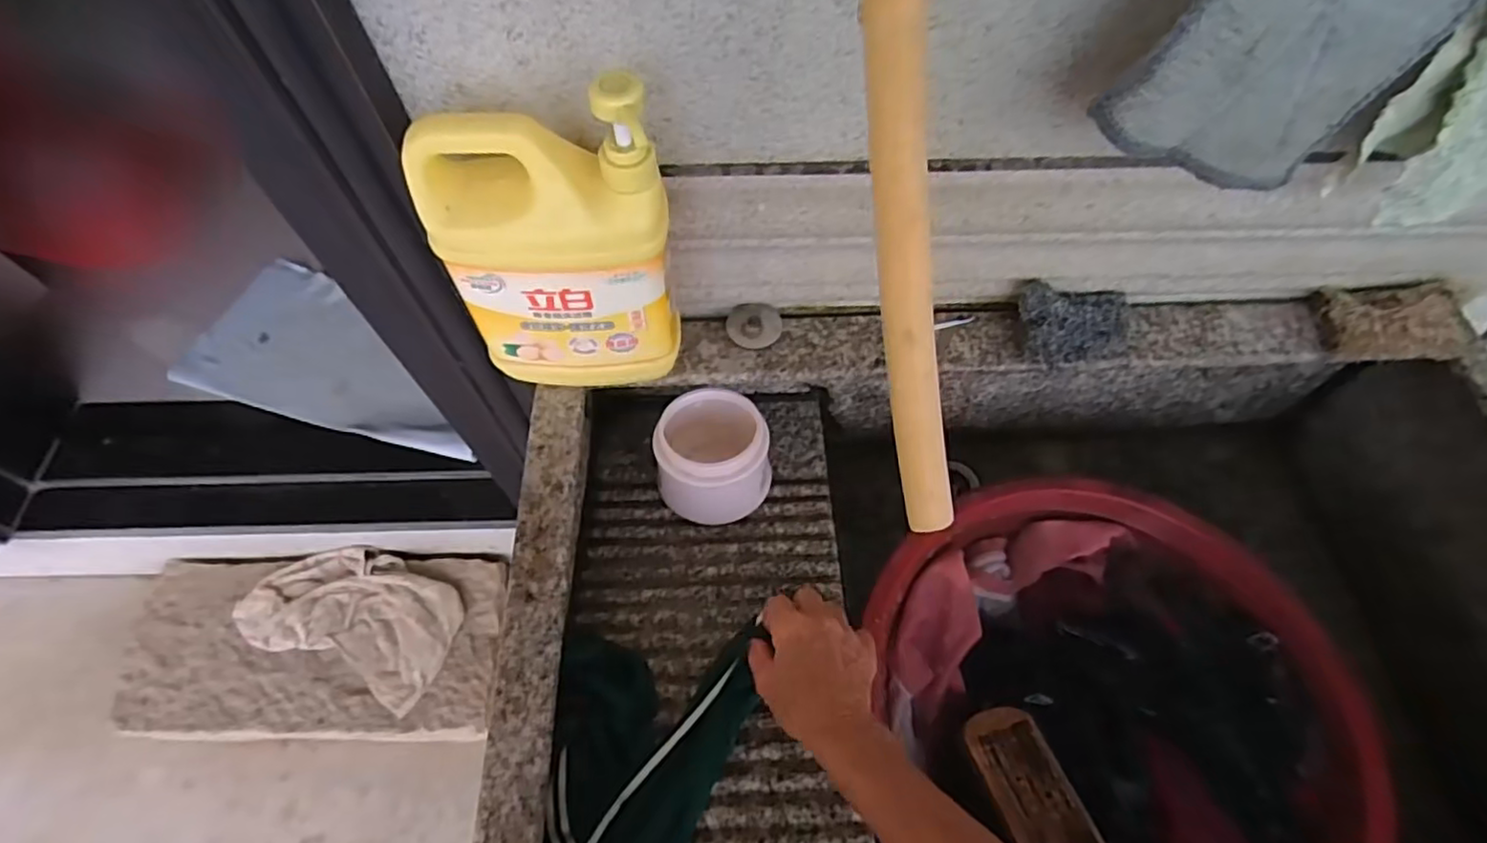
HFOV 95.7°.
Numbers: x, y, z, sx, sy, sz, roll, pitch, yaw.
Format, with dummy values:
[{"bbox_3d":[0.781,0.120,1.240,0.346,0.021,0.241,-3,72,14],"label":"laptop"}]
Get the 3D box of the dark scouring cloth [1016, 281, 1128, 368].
[{"bbox_3d":[0.275,-0.083,0.557,0.095,0.015,0.067,-7,96,-13],"label":"dark scouring cloth"}]

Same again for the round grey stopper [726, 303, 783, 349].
[{"bbox_3d":[0.009,-0.082,0.573,0.045,0.008,0.043,0,61,0],"label":"round grey stopper"}]

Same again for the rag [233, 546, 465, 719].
[{"bbox_3d":[-0.630,0.307,1.085,0.345,0.031,0.190,19,63,11],"label":"rag"}]

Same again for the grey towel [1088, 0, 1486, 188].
[{"bbox_3d":[0.264,-0.173,0.342,0.140,0.110,0.016,1,61,1],"label":"grey towel"}]

